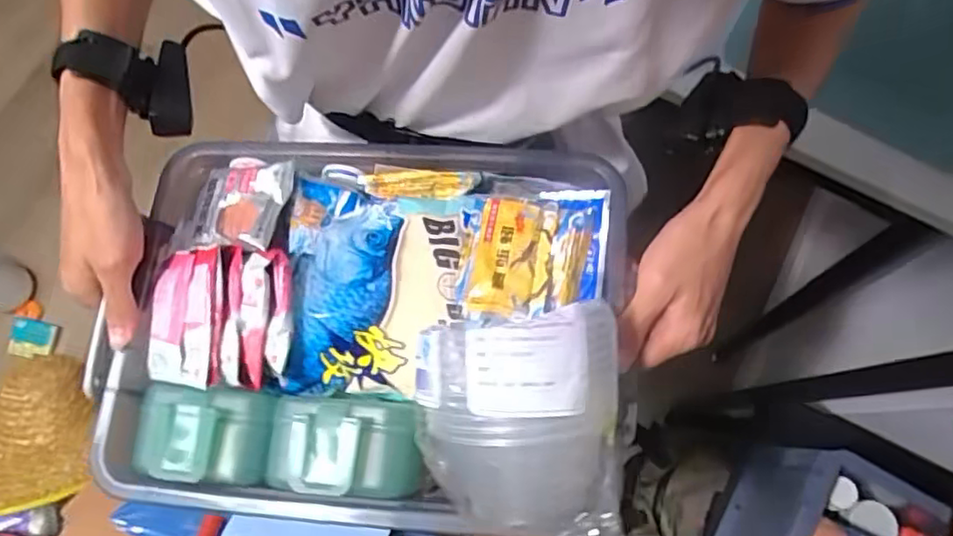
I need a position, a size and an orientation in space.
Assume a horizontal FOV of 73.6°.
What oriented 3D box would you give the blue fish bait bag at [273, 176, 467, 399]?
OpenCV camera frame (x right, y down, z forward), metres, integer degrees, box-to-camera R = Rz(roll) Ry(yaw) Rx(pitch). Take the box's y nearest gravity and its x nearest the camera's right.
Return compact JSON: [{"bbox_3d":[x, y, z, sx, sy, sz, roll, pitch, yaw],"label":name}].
[{"bbox_3d":[-0.075,0.014,0.473,0.126,0.031,0.151,2,71,0],"label":"blue fish bait bag"}]

